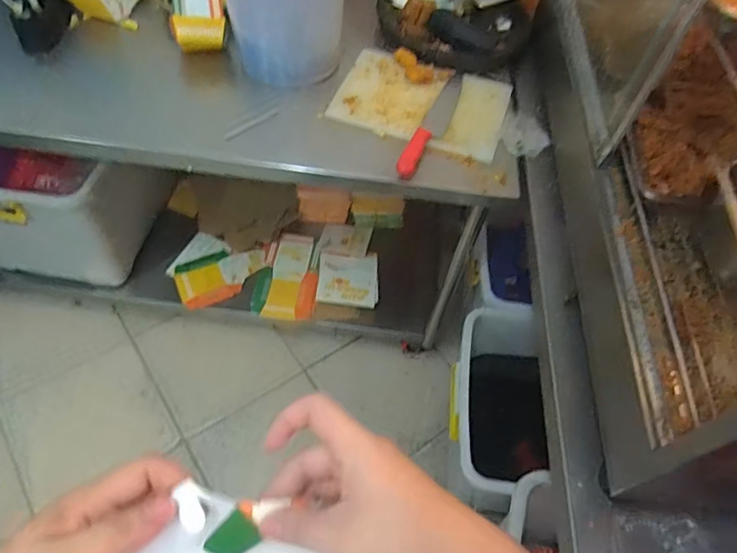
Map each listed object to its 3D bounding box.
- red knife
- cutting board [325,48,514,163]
[{"bbox_3d":[0.137,-0.317,1.047,0.051,0.027,0.340,24,57,11],"label":"red knife"},{"bbox_3d":[0.115,-0.368,1.092,0.340,0.025,0.247,18,56,7],"label":"cutting board"}]

